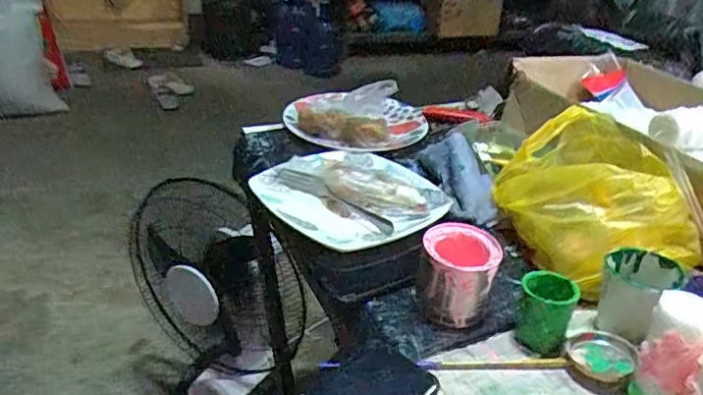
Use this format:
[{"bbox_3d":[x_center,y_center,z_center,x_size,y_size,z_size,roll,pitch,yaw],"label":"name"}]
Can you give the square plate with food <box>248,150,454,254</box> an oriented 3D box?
[{"bbox_3d":[0.003,-0.007,0.703,0.197,0.053,0.215,-20,39,-35],"label":"square plate with food"}]

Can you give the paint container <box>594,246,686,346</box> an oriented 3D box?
[{"bbox_3d":[0.273,0.096,0.542,0.067,0.070,0.065,25,36,30],"label":"paint container"}]

